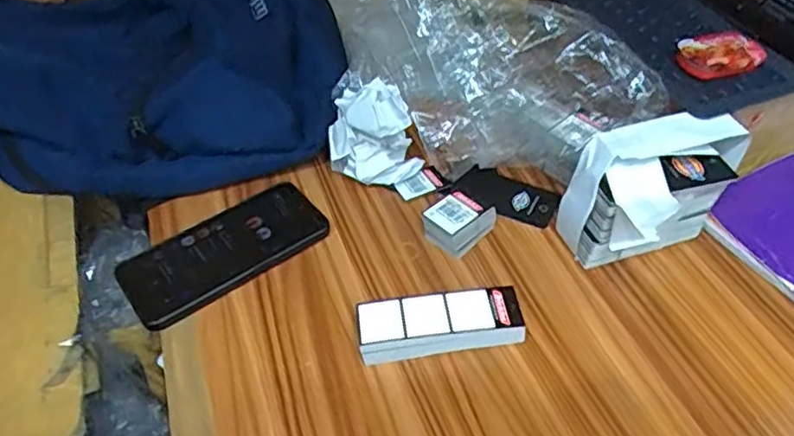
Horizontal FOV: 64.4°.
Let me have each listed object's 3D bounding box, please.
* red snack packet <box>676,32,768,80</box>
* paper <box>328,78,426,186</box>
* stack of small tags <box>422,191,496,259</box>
[{"bbox_3d":[0.268,-0.136,0.525,0.067,0.017,0.047,-24,49,-20],"label":"red snack packet"},{"bbox_3d":[-0.021,-0.081,0.579,0.083,0.100,0.064,14,48,15],"label":"paper"},{"bbox_3d":[0.053,0.002,0.543,0.053,0.032,0.041,-32,52,-26],"label":"stack of small tags"}]

